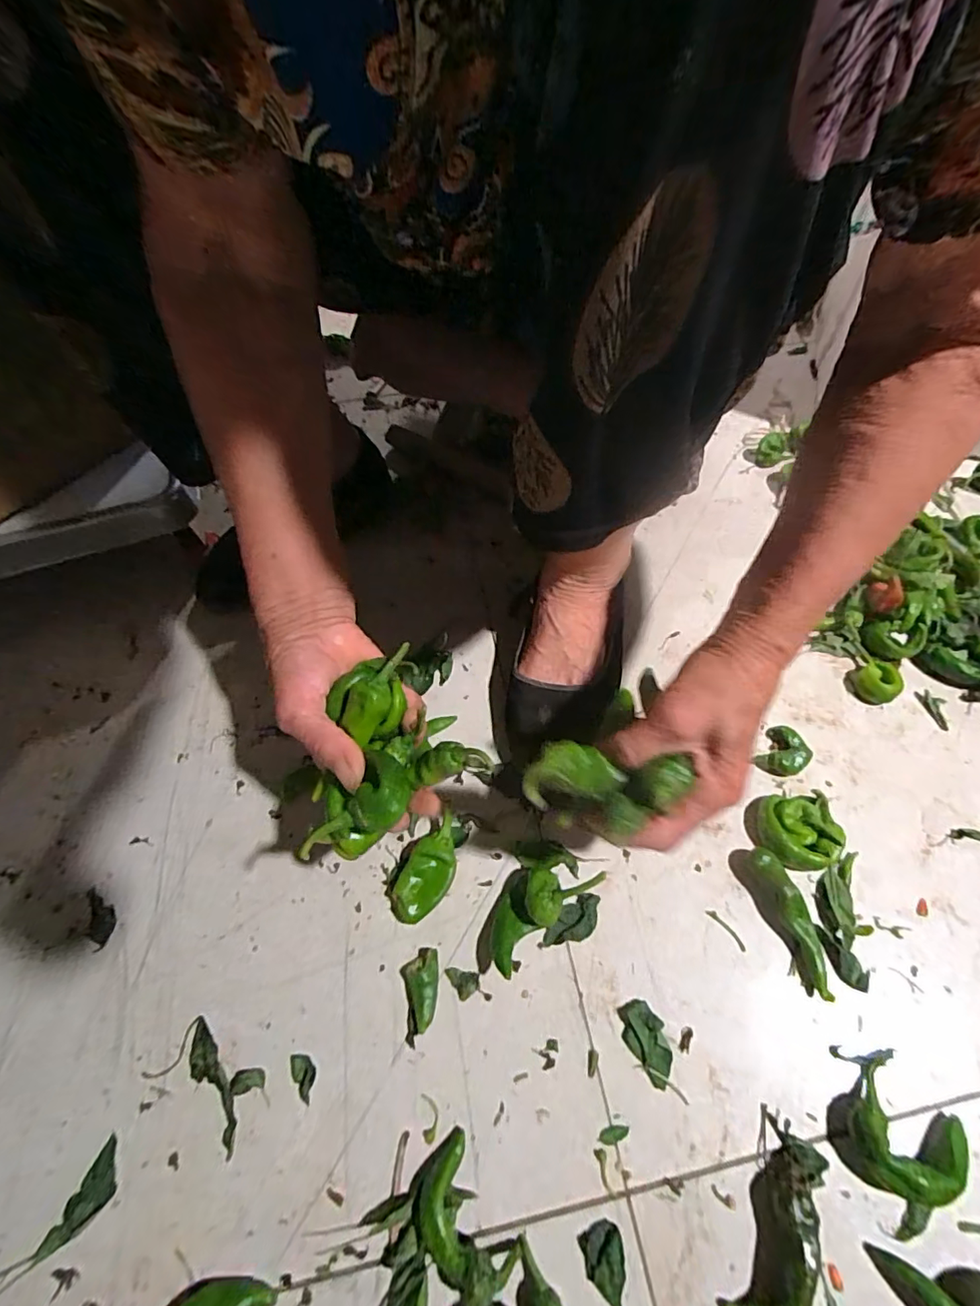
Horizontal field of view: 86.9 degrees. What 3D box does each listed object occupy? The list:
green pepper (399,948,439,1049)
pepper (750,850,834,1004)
[{"bbox_3d":[-0.046,0.219,0.331,0.024,0.012,0.051,-1,59,2],"label":"green pepper"},{"bbox_3d":[0.202,0.178,0.345,0.017,0.018,0.091,-14,59,-5],"label":"pepper"}]

